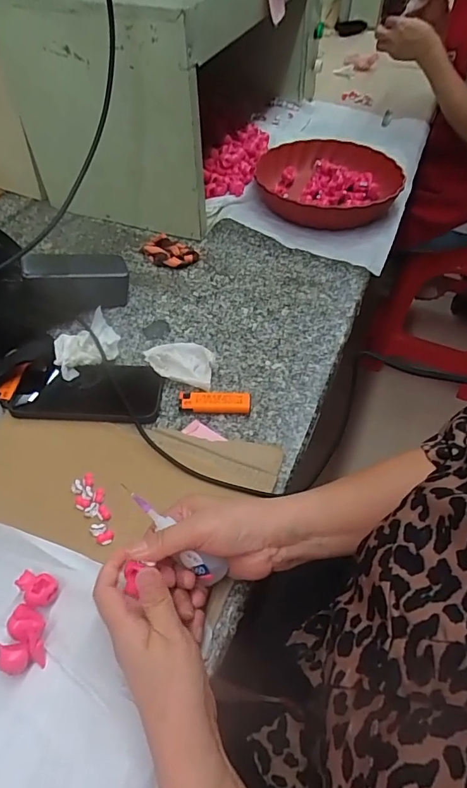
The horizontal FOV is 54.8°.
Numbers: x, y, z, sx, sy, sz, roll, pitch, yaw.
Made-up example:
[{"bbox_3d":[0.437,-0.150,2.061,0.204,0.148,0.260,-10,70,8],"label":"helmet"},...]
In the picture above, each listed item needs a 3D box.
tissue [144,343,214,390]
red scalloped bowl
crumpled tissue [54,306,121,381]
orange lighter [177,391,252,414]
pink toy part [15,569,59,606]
[{"bbox_3d":[-0.064,-0.042,0.551,0.089,0.024,0.070,12,53,10],"label":"tissue"},{"bbox_3d":[0.170,-0.368,0.799,0.237,0.060,0.235,0,51,0],"label":"red scalloped bowl"},{"bbox_3d":[-0.184,-0.067,0.559,0.078,0.040,0.097,-20,54,-15],"label":"crumpled tissue"},{"bbox_3d":[-0.021,0.008,0.514,0.080,0.015,0.028,1,51,1],"label":"orange lighter"},{"bbox_3d":[-0.160,0.159,0.371,0.031,0.019,0.025,33,59,24],"label":"pink toy part"}]

